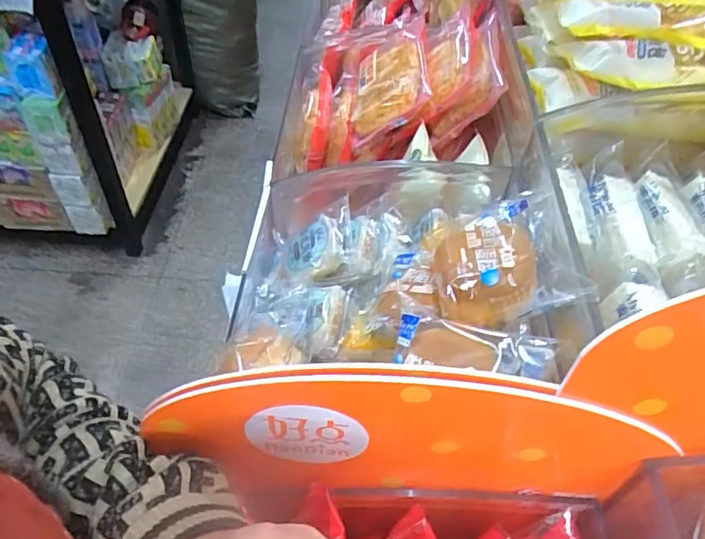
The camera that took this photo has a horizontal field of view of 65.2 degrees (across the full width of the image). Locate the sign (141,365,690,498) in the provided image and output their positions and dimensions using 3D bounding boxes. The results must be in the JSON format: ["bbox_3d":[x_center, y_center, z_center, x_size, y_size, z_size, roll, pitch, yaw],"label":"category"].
[{"bbox_3d":[0.022,0.089,0.289,0.252,0.122,0.007,-3,46,8],"label":"sign"}]

